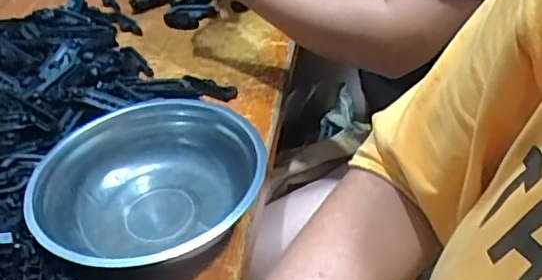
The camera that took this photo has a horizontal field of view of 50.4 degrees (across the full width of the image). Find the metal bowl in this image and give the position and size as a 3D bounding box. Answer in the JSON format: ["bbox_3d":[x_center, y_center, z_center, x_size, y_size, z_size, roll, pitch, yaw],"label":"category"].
[{"bbox_3d":[-0.106,0.046,0.518,0.199,0.062,0.199,-3,40,3],"label":"metal bowl"}]

